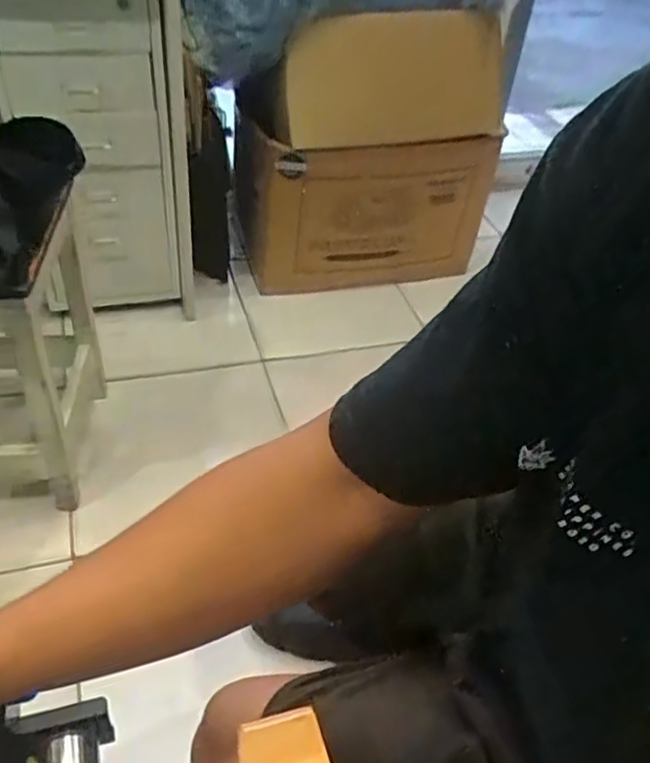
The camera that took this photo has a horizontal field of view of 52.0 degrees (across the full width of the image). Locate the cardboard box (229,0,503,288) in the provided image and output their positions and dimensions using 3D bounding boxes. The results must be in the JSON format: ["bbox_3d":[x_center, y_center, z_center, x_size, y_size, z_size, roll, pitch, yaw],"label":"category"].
[{"bbox_3d":[0.066,-0.542,1.531,0.576,0.561,0.361,-15,47,-22],"label":"cardboard box"}]

